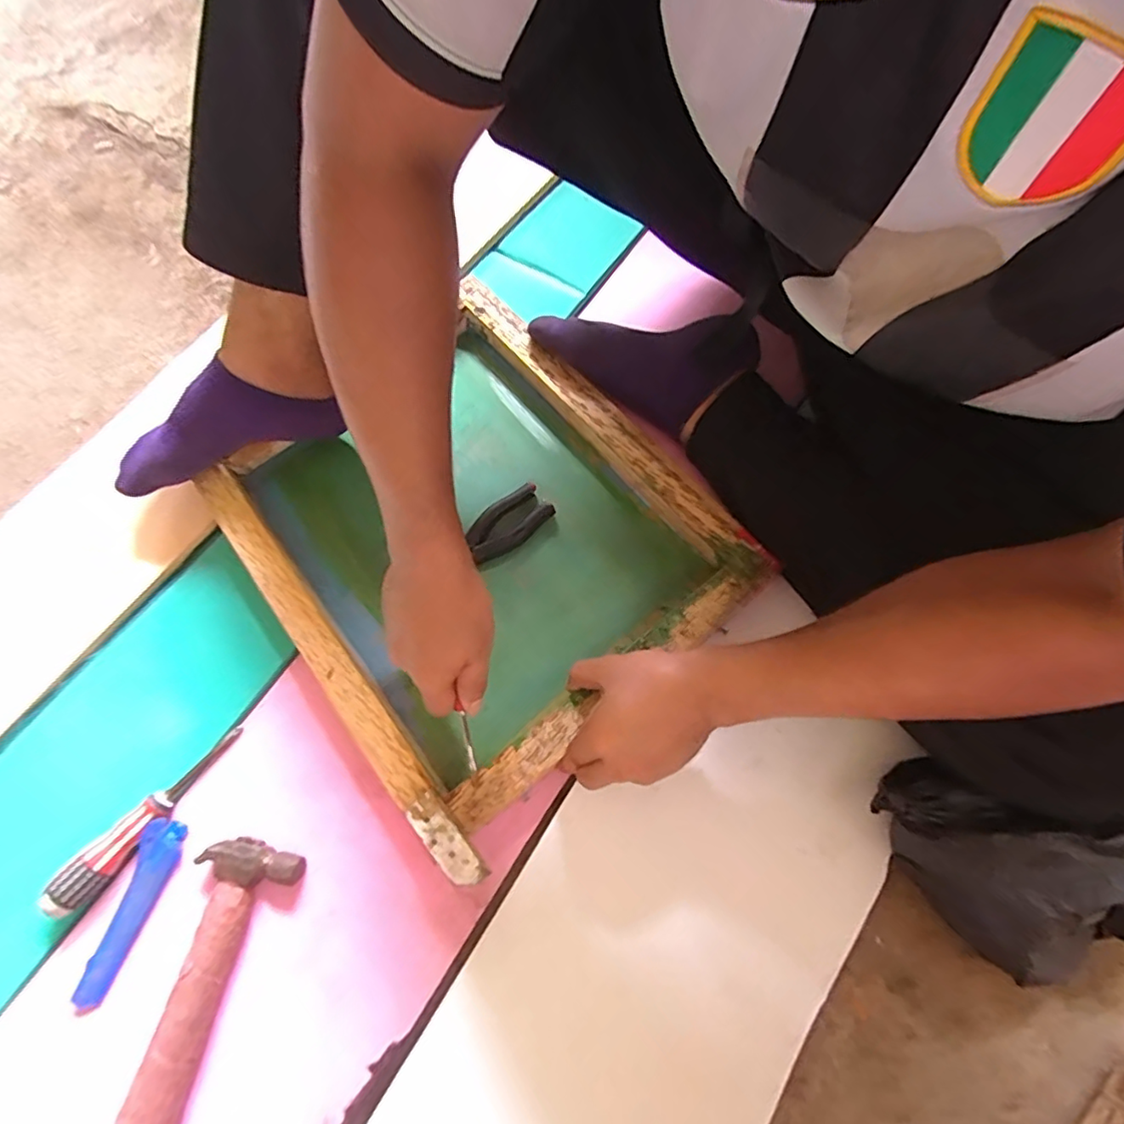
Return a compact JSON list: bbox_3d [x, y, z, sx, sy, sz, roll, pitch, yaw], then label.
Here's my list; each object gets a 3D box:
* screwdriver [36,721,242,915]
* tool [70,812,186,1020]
[{"bbox_3d":[-0.346,0.212,0.477,0.025,0.028,0.173,36,74,16],"label":"screwdriver"},{"bbox_3d":[-0.343,0.281,0.456,0.033,0.016,0.137,12,69,8],"label":"tool"}]

